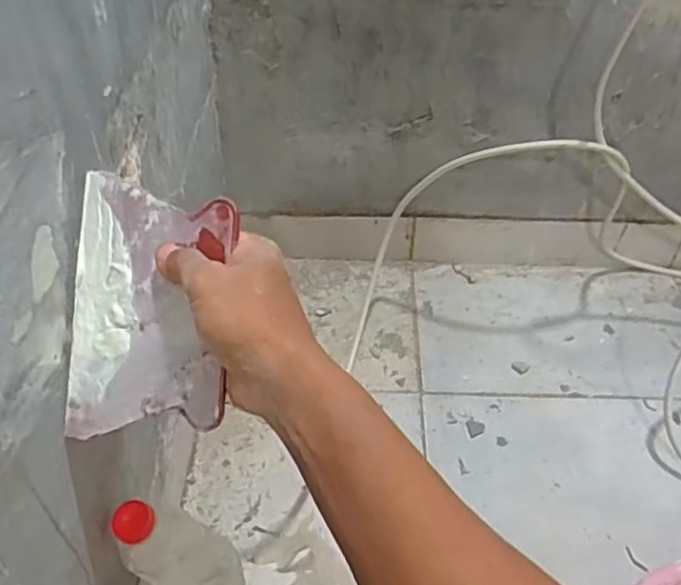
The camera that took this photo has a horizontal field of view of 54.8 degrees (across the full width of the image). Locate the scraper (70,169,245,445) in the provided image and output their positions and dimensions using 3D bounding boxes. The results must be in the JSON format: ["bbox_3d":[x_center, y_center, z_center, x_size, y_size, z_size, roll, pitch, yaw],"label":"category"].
[{"bbox_3d":[-0.121,0.011,0.410,0.119,0.162,0.006,4,-2,25],"label":"scraper"}]

